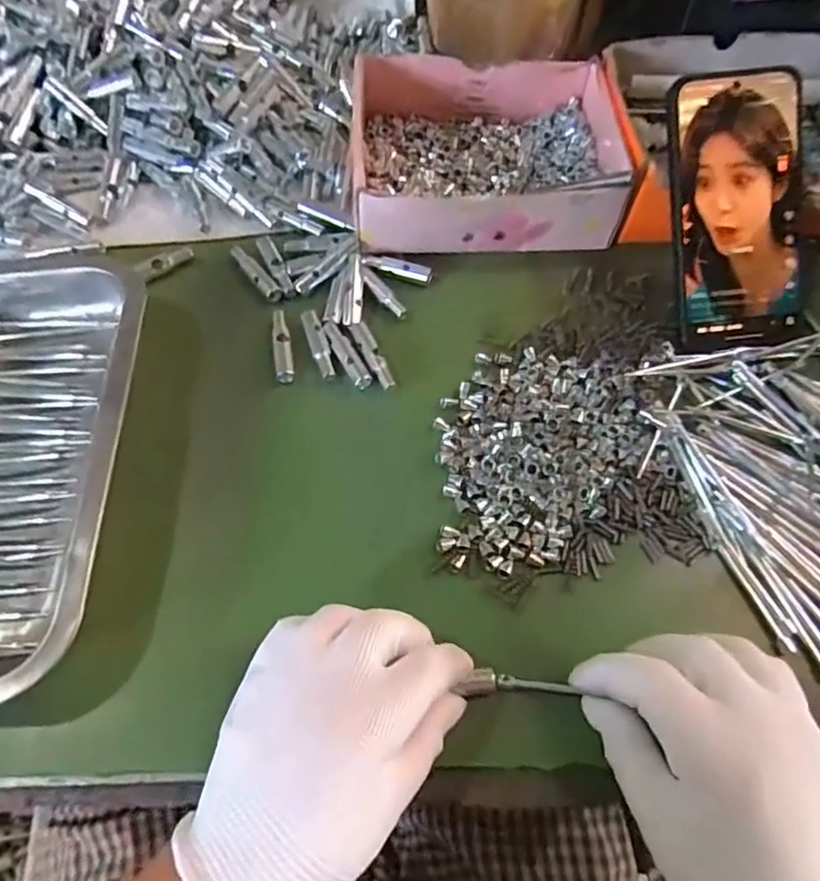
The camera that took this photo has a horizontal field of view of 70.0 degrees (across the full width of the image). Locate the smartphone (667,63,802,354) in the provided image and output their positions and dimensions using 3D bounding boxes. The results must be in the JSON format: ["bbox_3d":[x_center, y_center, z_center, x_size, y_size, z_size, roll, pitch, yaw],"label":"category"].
[{"bbox_3d":[0.200,-0.138,0.356,0.076,0.005,0.159,-7,99,1],"label":"smartphone"}]

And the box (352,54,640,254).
[{"bbox_3d":[0.052,-0.204,0.414,0.182,0.049,0.144,-1,64,0],"label":"box"}]

